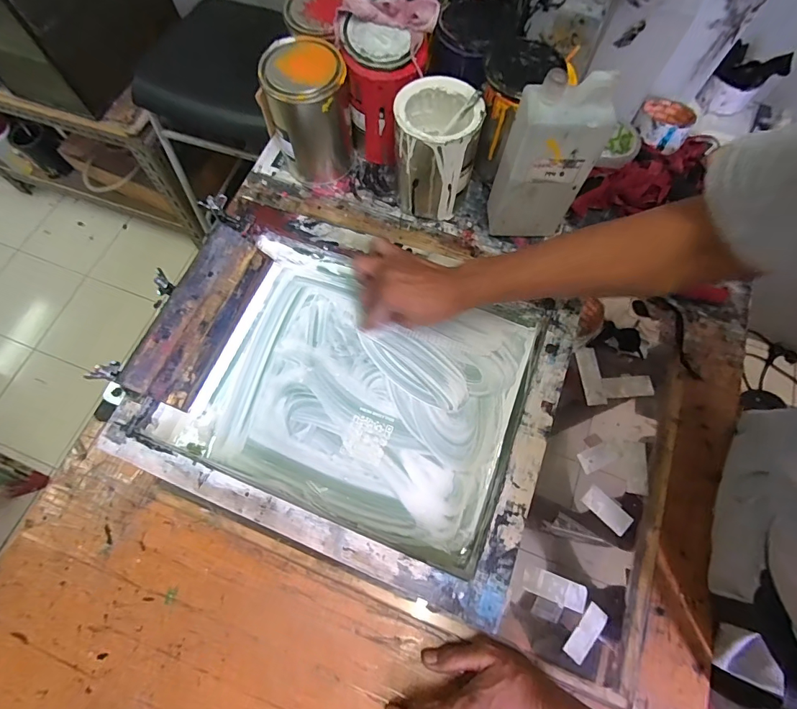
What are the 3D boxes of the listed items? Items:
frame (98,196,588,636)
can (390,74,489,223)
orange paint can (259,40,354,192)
[{"bbox_3d":[-0.053,0.032,0.486,0.438,0.072,0.348,21,69,8],"label":"frame"},{"bbox_3d":[0.053,-0.278,0.574,0.104,0.145,0.105,0,69,-1],"label":"can"},{"bbox_3d":[-0.124,-0.338,0.595,0.101,0.151,0.099,0,69,-1],"label":"orange paint can"}]

